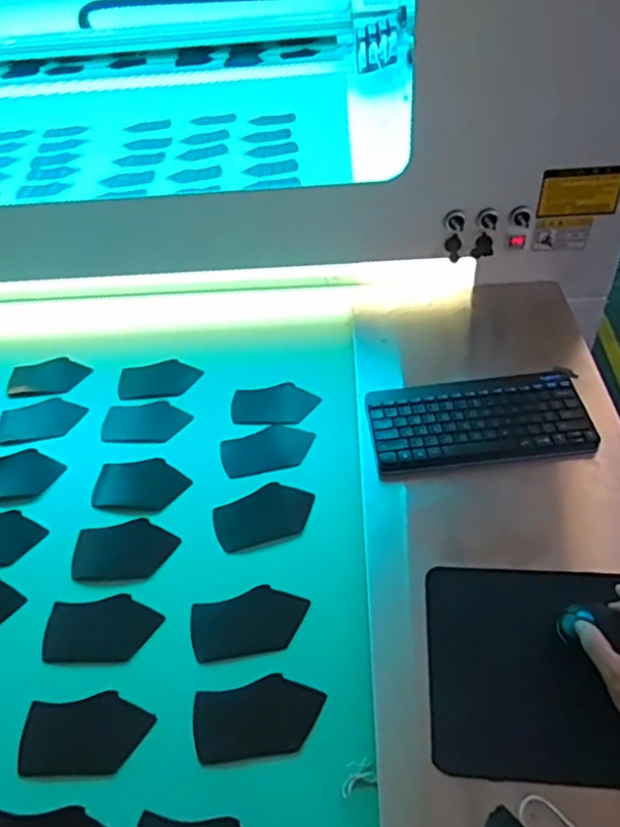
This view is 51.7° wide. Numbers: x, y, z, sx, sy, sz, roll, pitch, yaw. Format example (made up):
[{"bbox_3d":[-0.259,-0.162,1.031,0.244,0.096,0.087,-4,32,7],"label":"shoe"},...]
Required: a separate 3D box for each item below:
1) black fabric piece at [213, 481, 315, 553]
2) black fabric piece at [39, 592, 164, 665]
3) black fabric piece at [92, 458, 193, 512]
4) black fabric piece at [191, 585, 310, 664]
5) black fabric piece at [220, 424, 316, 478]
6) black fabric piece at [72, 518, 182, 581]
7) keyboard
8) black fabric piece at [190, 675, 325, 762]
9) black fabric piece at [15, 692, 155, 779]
[{"bbox_3d":[-0.059,0.129,0.816,0.124,0.006,0.077,-18,46,-11],"label":"black fabric piece"},{"bbox_3d":[-0.236,0.244,0.727,0.128,0.005,0.077,-2,46,5],"label":"black fabric piece"},{"bbox_3d":[-0.228,0.096,0.858,0.123,0.011,0.077,-1,46,5],"label":"black fabric piece"},{"bbox_3d":[-0.068,0.233,0.719,0.127,0.005,0.072,-12,50,-4],"label":"black fabric piece"},{"bbox_3d":[-0.060,0.051,0.901,0.127,0.008,0.071,-13,55,-7],"label":"black fabric piece"},{"bbox_3d":[-0.228,0.170,0.791,0.124,0.007,0.075,-6,52,-2],"label":"black fabric piece"},{"bbox_3d":[0.222,0.011,0.844,0.277,0.018,0.149,-7,45,0],"label":"keyboard"},{"bbox_3d":[-0.052,0.305,0.644,0.126,0.004,0.072,-6,51,-2],"label":"black fabric piece"},{"bbox_3d":[-0.226,0.321,0.644,0.128,0.004,0.073,-3,46,3],"label":"black fabric piece"}]

